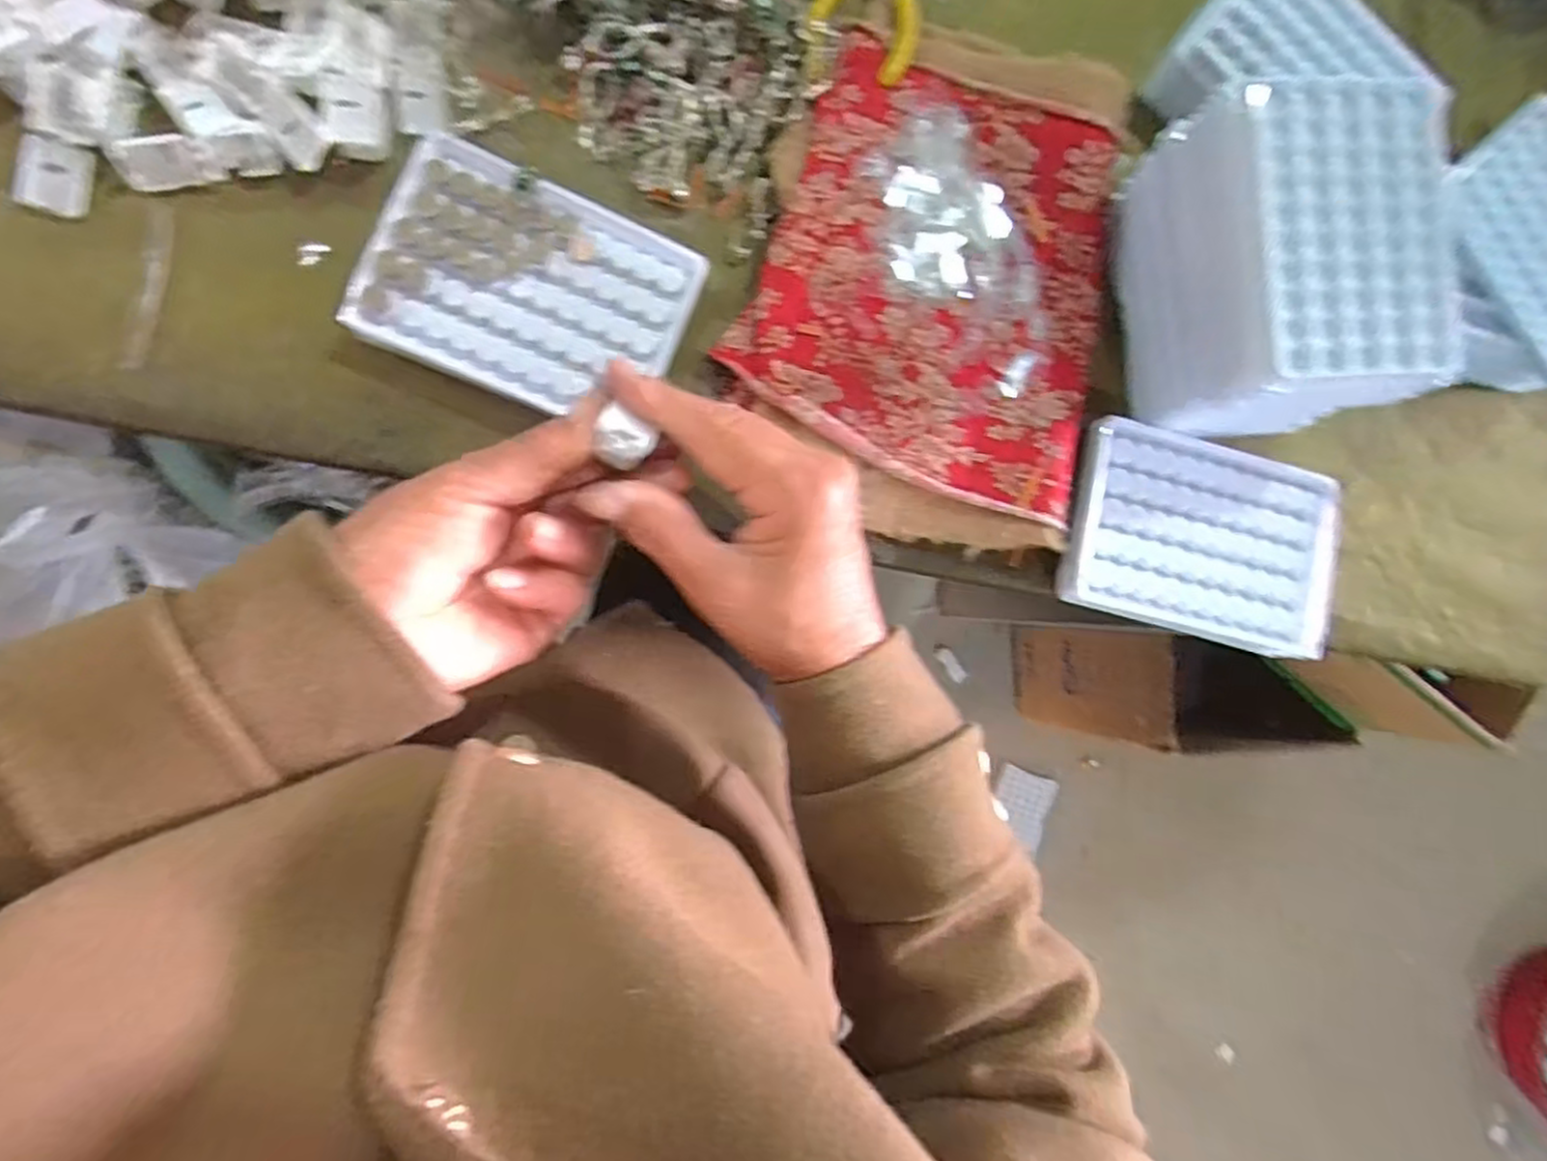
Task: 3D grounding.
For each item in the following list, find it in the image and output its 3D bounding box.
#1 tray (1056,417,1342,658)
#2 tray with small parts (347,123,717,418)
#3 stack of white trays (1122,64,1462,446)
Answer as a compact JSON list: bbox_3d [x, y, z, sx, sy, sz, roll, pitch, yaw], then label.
[{"bbox_3d":[0.214,-0.021,0.364,0.132,0.018,0.094,14,87,-9],"label":"tray"},{"bbox_3d":[-0.105,-0.127,0.327,0.130,0.016,0.092,20,86,-9],"label":"tray with small parts"},{"bbox_3d":[0.226,-0.139,0.334,0.090,0.083,0.131,-5,90,-10],"label":"stack of white trays"}]

